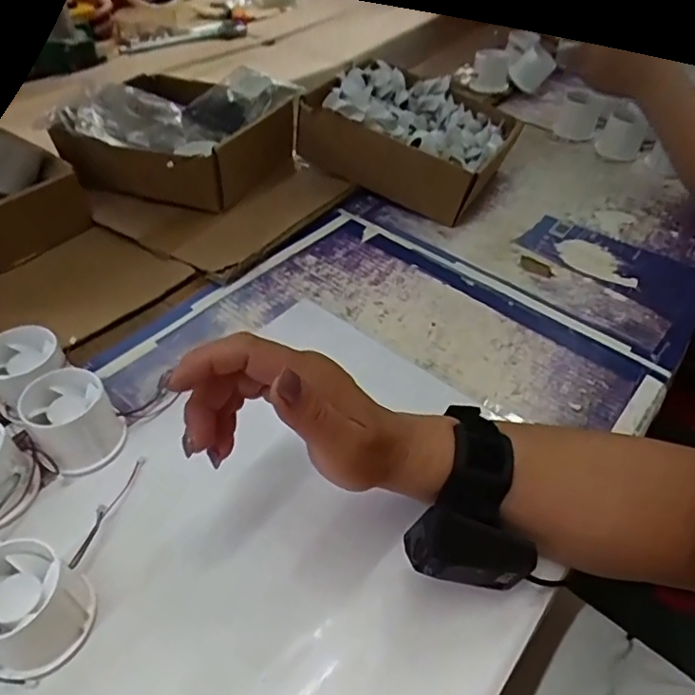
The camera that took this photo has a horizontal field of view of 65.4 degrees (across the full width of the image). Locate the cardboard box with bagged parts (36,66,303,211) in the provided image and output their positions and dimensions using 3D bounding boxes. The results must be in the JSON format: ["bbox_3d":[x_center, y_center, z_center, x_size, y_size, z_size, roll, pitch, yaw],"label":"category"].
[{"bbox_3d":[-0.188,-0.247,0.625,0.214,0.082,0.203,14,47,10],"label":"cardboard box with bagged parts"}]

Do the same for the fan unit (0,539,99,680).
[{"bbox_3d":[-0.170,0.138,0.288,0.053,0.045,0.053,2,46,-2],"label":"fan unit"}]

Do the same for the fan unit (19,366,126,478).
[{"bbox_3d":[-0.186,0.050,0.370,0.053,0.048,0.050,2,46,-2],"label":"fan unit"}]

